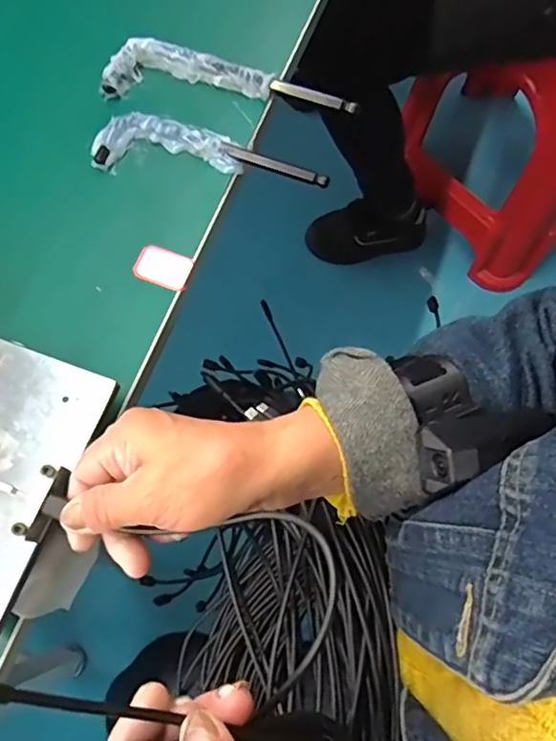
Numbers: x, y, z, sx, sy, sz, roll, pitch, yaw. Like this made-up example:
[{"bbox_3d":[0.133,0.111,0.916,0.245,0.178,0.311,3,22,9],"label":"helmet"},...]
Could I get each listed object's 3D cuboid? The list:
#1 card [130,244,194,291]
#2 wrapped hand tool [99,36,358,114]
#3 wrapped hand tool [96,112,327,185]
[{"bbox_3d":[-0.074,-0.067,0.385,0.036,0.004,0.025,19,73,3],"label":"card"},{"bbox_3d":[-0.035,-0.208,0.425,0.177,0.023,0.039,7,71,1],"label":"wrapped hand tool"},{"bbox_3d":[-0.046,-0.150,0.407,0.157,0.015,0.040,6,71,1],"label":"wrapped hand tool"}]

